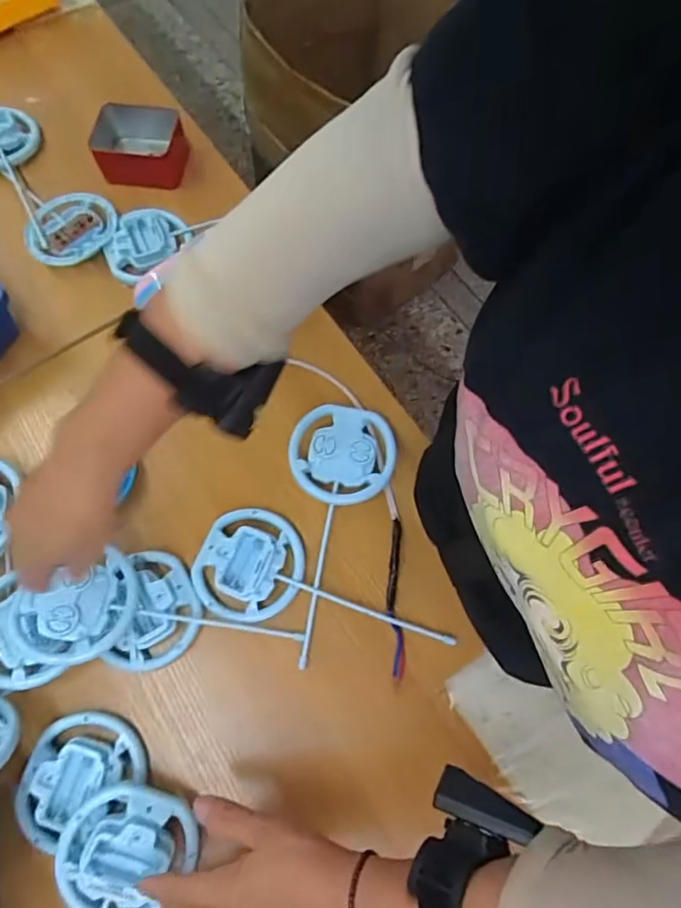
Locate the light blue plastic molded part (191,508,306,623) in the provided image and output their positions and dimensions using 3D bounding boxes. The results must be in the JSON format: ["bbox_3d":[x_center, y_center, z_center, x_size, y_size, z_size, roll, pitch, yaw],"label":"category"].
[{"bbox_3d":[-0.086,0.102,0.505,0.103,0.018,0.099,0,70,-1],"label":"light blue plastic molded part"}]

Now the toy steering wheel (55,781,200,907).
[{"bbox_3d":[-0.169,0.309,0.420,0.090,0.036,0.098,0,70,-1],"label":"toy steering wheel"}]

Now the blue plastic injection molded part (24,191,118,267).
[{"bbox_3d":[-0.311,-0.266,0.626,0.100,0.016,0.097,0,70,-1],"label":"blue plastic injection molded part"}]

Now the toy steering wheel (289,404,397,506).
[{"bbox_3d":[0.002,0.002,0.538,0.101,0.021,0.099,0,70,-1],"label":"toy steering wheel"}]

